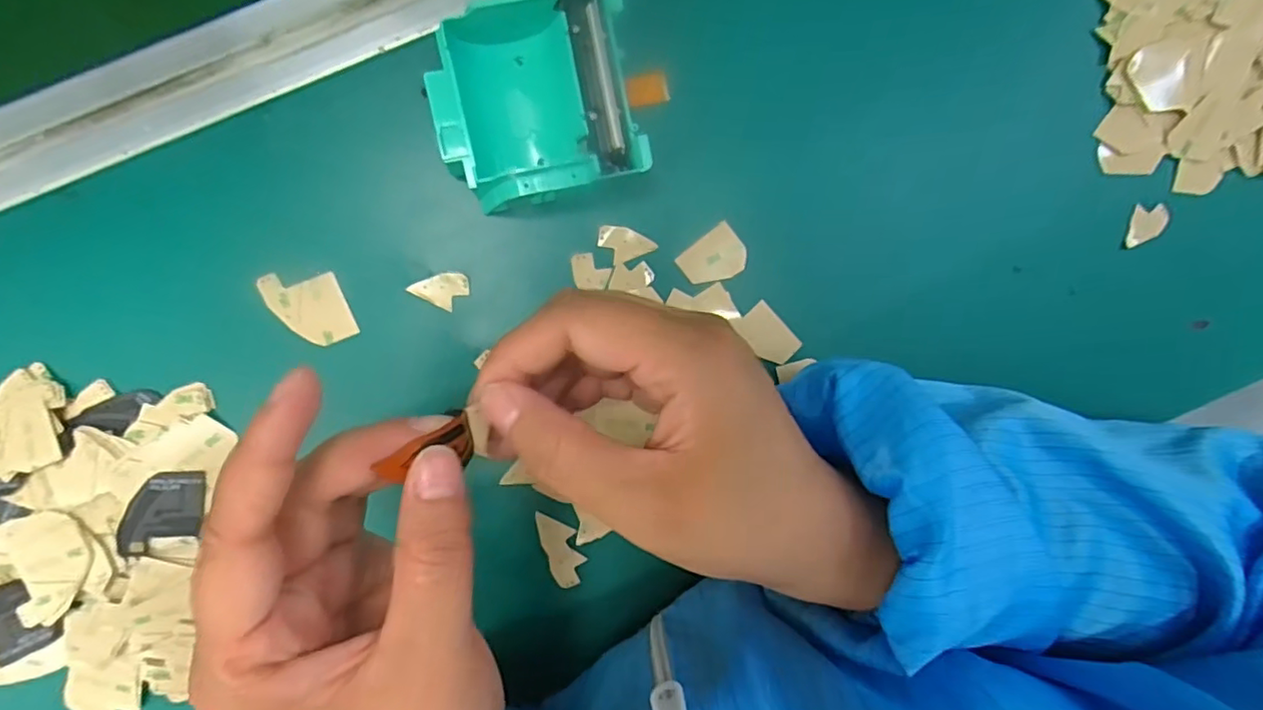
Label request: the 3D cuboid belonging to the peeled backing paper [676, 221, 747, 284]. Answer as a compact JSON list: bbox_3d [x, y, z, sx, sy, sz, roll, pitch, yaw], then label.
[{"bbox_3d":[0.039,-0.044,0.276,0.029,0.004,0.023,-39,96,0],"label":"peeled backing paper"}]

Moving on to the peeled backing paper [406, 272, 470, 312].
[{"bbox_3d":[-0.085,-0.031,0.267,0.022,0.004,0.017,27,87,-10],"label":"peeled backing paper"}]

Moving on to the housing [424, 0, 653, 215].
[{"bbox_3d":[-0.039,-0.102,0.246,0.079,0.038,0.079,-12,95,-3],"label":"housing"}]

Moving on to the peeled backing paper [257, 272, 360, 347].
[{"bbox_3d":[-0.142,-0.021,0.264,0.031,0.004,0.036,-20,95,-2],"label":"peeled backing paper"}]

